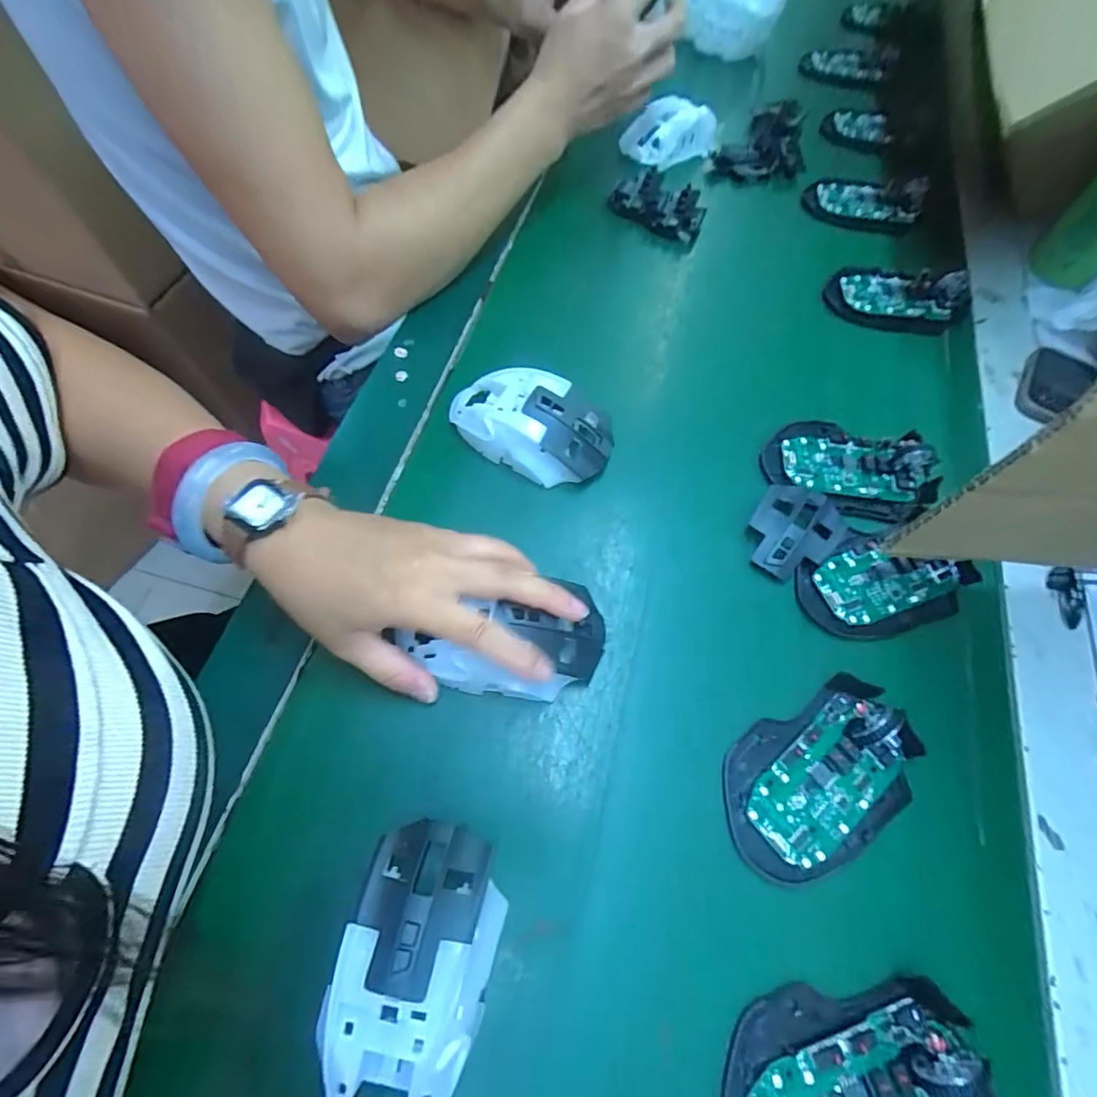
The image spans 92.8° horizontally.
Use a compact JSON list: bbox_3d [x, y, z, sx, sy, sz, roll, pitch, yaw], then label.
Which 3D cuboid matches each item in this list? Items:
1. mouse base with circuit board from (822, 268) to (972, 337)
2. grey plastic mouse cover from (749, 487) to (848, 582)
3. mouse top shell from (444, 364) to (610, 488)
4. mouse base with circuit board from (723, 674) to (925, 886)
[{"bbox_3d":[0.296,-0.217,0.445,0.115,0.031,0.064,13,64,4],"label":"mouse base with circuit board"},{"bbox_3d":[0.159,-0.013,0.340,0.052,0.012,0.067,39,69,16],"label":"grey plastic mouse cover"},{"bbox_3d":[-0.012,-0.087,0.356,0.112,0.033,0.059,25,66,10],"label":"mouse top shell"},{"bbox_3d":[0.145,0.119,0.272,0.110,0.029,0.070,-26,68,-14],"label":"mouse base with circuit board"}]

